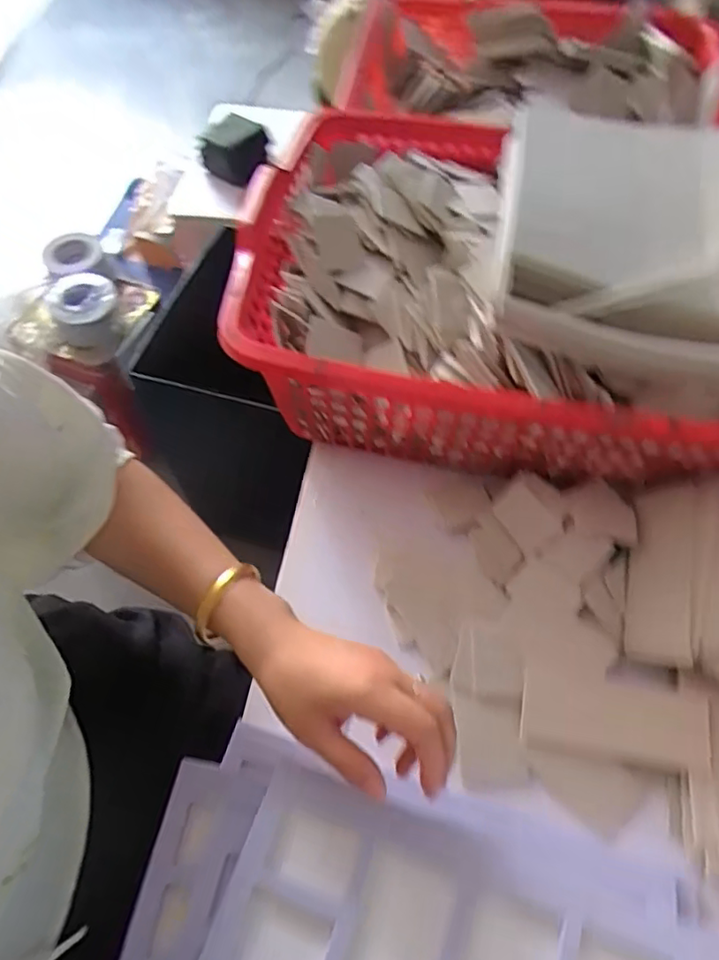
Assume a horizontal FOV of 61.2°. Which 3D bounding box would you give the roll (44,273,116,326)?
[{"bbox_3d":[-0.562,-0.365,1.219,0.126,0.031,0.126,0,59,0],"label":"roll"}]

